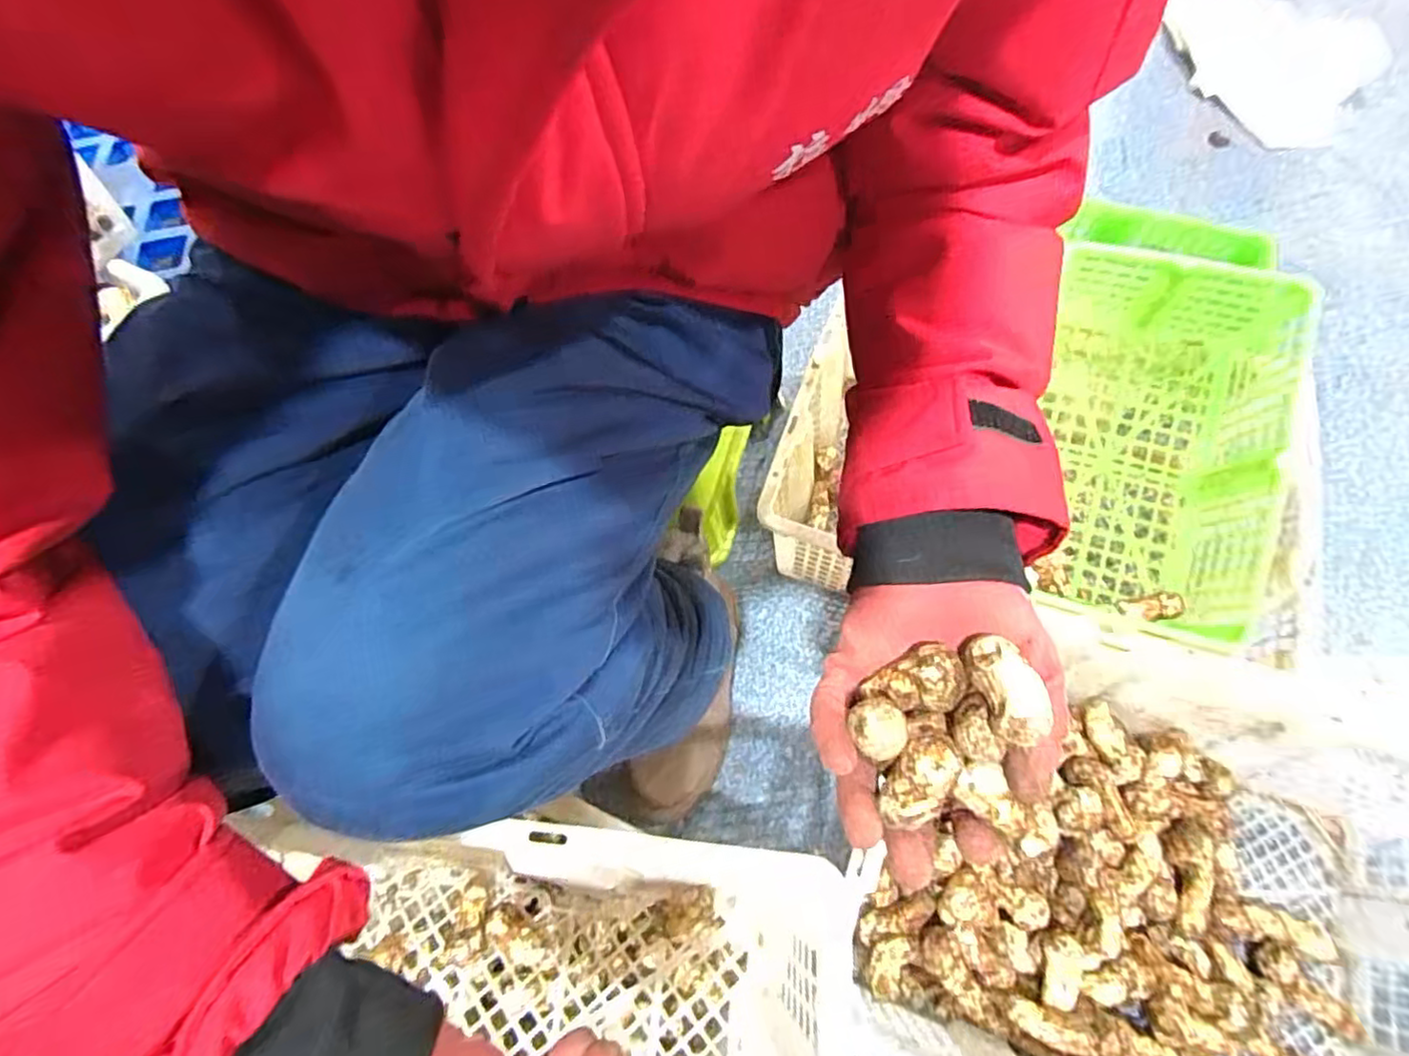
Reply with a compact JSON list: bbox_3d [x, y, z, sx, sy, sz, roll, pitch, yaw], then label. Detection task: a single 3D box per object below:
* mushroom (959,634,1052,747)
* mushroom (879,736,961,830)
[{"bbox_3d":[0.122,0.067,0.270,0.017,0.025,0.040,-6,62,-4],"label":"mushroom"},{"bbox_3d":[0.089,0.106,0.274,0.021,0.039,0.022,29,28,22],"label":"mushroom"}]

